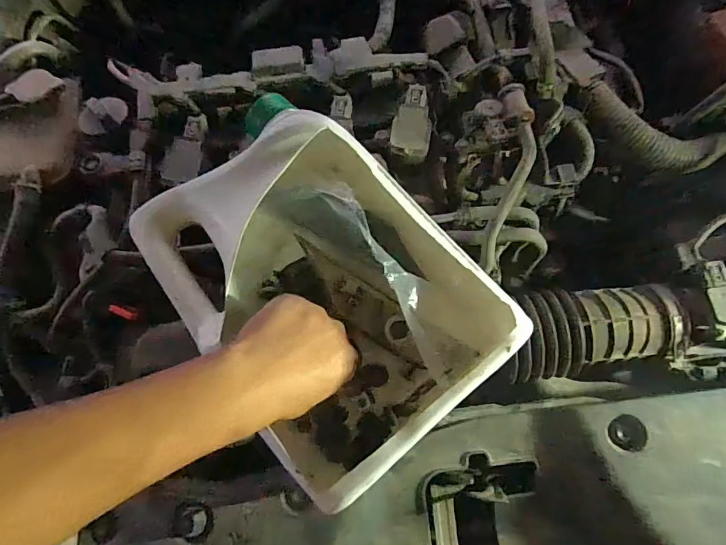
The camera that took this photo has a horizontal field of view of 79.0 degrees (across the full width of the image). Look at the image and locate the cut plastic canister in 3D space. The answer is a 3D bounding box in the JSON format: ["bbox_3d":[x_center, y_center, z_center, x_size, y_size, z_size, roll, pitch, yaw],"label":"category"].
[{"bbox_3d":[-0.043,0.005,0.370,0.203,0.113,0.292,-39,79,-12],"label":"cut plastic canister"}]

